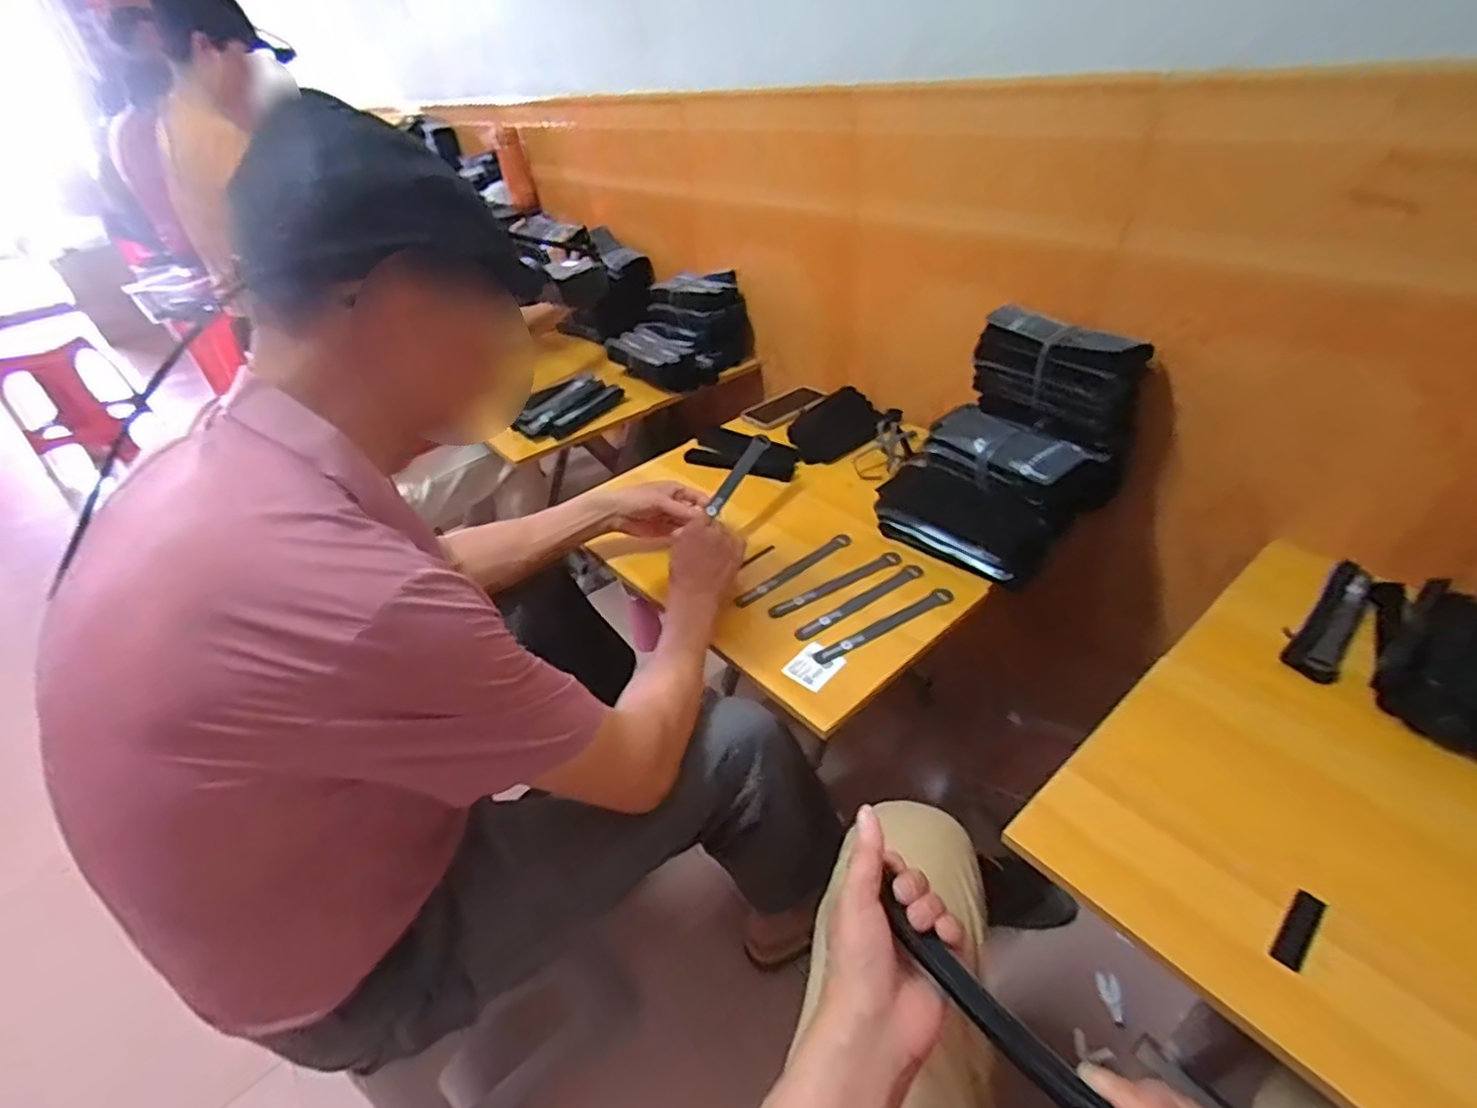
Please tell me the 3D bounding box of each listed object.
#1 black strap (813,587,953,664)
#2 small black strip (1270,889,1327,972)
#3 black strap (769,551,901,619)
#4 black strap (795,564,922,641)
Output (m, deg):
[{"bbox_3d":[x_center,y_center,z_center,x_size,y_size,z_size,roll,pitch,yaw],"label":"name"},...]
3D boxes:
[{"bbox_3d":[0.176,0.086,0.789,0.197,0.010,0.021,-23,41,-20],"label":"black strap"},{"bbox_3d":[0.419,0.280,0.496,0.067,0.004,0.017,-33,48,-28],"label":"small black strip"},{"bbox_3d":[0.127,0.038,0.850,0.196,0.008,0.027,-24,46,-21],"label":"black strap"},{"bbox_3d":[0.152,0.060,0.825,0.194,0.012,0.025,-25,41,-22],"label":"black strap"}]

